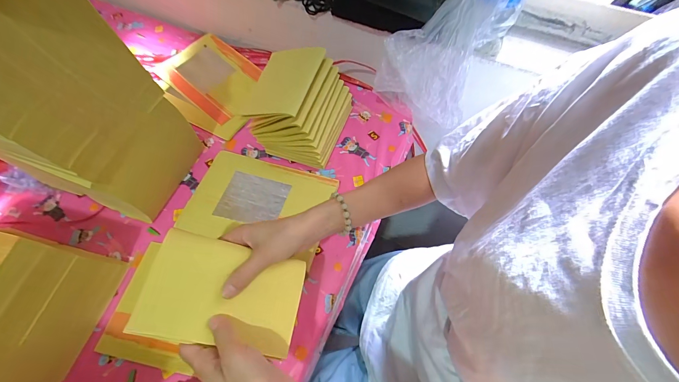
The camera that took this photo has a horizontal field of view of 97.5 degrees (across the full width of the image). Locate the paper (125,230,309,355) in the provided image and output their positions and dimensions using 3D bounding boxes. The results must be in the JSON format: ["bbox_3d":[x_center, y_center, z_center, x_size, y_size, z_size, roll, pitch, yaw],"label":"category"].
[{"bbox_3d":[-0.123,0.112,0.328,0.158,0.015,0.105,16,68,-10],"label":"paper"}]

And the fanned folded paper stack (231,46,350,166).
[{"bbox_3d":[-0.073,-0.159,0.546,0.159,0.118,0.172,17,62,8],"label":"fanned folded paper stack"}]

